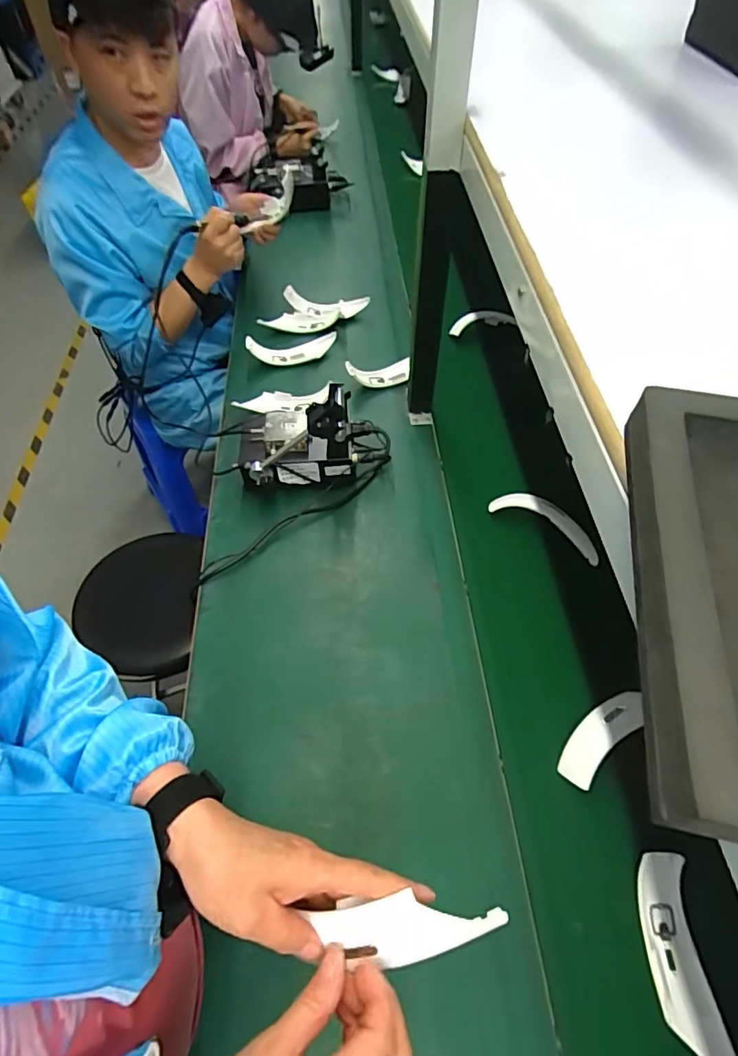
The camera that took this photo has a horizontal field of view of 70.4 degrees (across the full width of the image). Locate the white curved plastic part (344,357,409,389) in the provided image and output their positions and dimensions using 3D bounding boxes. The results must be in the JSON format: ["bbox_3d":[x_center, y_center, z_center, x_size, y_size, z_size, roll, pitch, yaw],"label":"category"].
[{"bbox_3d":[0.023,-0.296,1.014,0.127,0.051,0.047,-12,55,-8],"label":"white curved plastic part"}]

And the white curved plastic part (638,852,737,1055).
[{"bbox_3d":[0.304,0.422,0.509,0.048,0.046,0.174,-3,55,-1],"label":"white curved plastic part"}]

